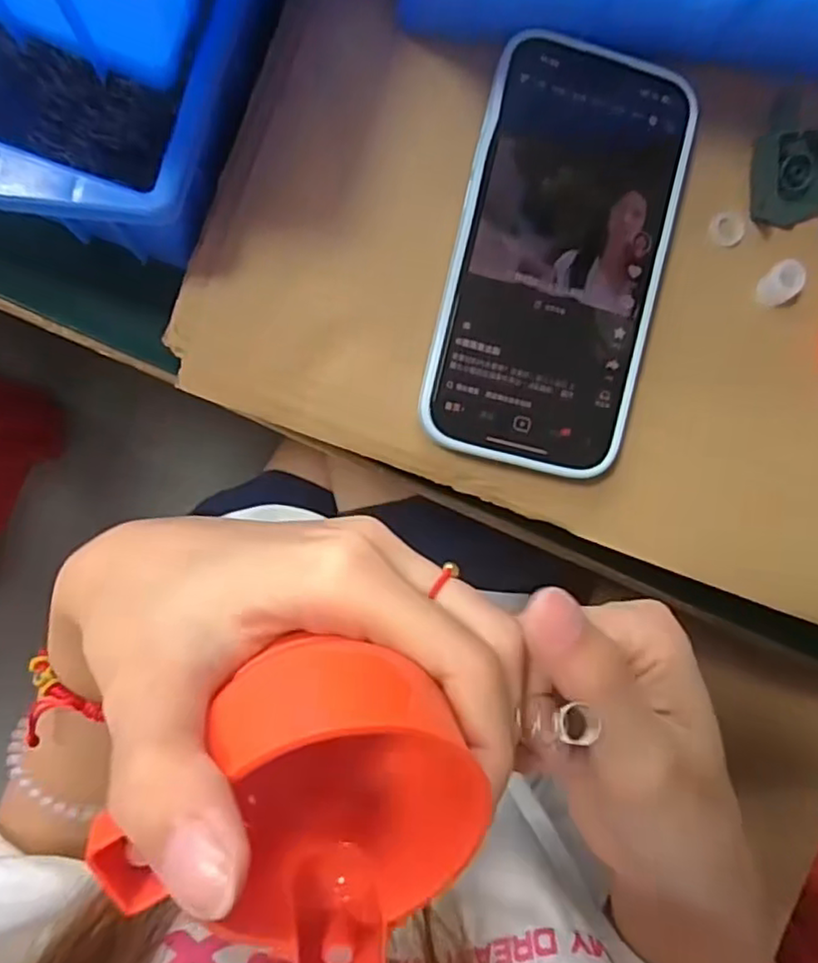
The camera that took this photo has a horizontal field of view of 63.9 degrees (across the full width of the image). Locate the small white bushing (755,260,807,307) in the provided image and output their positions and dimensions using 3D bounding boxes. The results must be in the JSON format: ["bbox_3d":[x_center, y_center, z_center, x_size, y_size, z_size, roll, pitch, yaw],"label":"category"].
[{"bbox_3d":[0.143,-0.076,0.252,0.014,0.011,0.015,0,89,-9],"label":"small white bushing"}]

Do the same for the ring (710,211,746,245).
[{"bbox_3d":[0.123,-0.098,0.253,0.012,0.004,0.013,0,89,-9],"label":"ring"}]

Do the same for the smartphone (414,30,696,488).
[{"bbox_3d":[0.054,-0.079,0.235,0.074,0.012,0.147,12,87,-8],"label":"smartphone"}]

